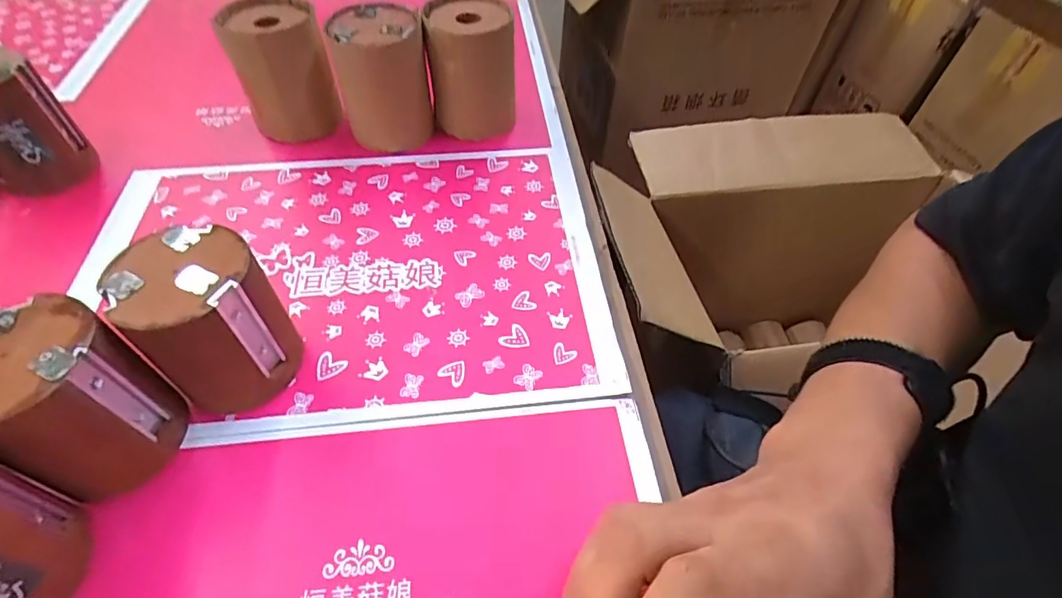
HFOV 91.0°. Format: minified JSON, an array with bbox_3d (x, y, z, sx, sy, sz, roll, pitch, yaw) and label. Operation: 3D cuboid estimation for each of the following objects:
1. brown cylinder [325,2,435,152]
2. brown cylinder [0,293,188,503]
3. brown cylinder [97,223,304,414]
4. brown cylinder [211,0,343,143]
[{"bbox_3d":[-0.139,-0.207,0.495,0.082,0.117,0.087,-14,53,-14],"label":"brown cylinder"},{"bbox_3d":[-0.255,0.062,0.292,0.081,0.100,0.074,1,51,-2],"label":"brown cylinder"},{"bbox_3d":[-0.196,0.017,0.327,0.076,0.100,0.077,1,51,-2],"label":"brown cylinder"},{"bbox_3d":[-0.241,-0.221,0.512,0.083,0.114,0.073,-16,54,-15],"label":"brown cylinder"}]

